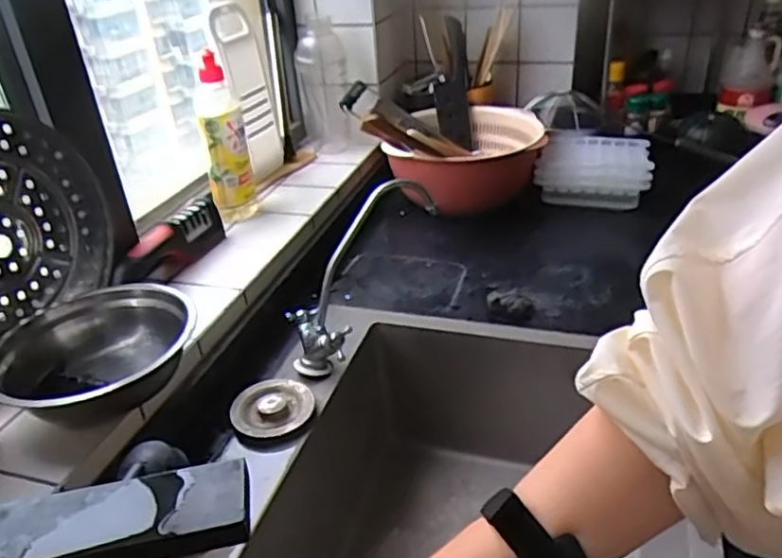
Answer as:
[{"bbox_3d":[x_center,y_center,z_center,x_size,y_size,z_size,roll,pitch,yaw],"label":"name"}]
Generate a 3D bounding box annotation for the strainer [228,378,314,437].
[{"bbox_3d":[-0.124,0.134,0.676,0.083,0.016,0.085,-9,31,-10],"label":"strainer"}]

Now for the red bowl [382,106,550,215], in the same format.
[{"bbox_3d":[0.134,-0.203,1.103,0.270,0.126,0.260,-2,31,1],"label":"red bowl"}]

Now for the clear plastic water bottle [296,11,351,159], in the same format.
[{"bbox_3d":[-0.115,-0.336,1.128,0.083,0.223,0.086,-7,31,-4],"label":"clear plastic water bottle"}]

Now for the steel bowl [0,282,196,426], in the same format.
[{"bbox_3d":[-0.274,0.073,0.604,0.186,0.066,0.171,-2,31,1],"label":"steel bowl"}]

